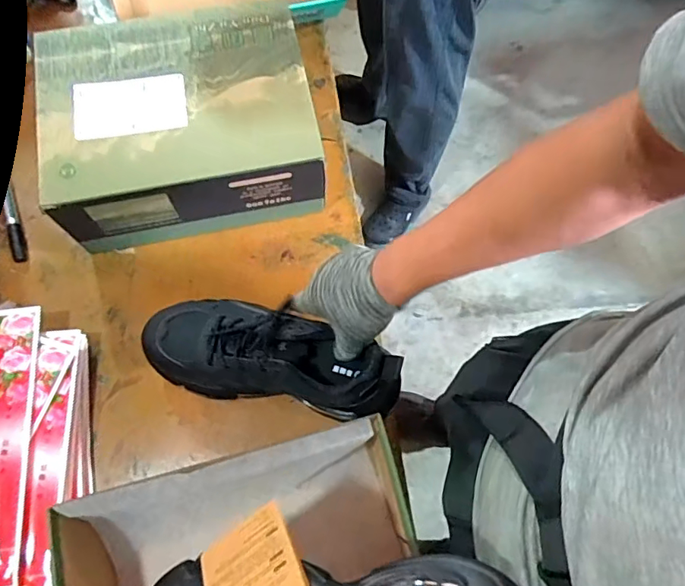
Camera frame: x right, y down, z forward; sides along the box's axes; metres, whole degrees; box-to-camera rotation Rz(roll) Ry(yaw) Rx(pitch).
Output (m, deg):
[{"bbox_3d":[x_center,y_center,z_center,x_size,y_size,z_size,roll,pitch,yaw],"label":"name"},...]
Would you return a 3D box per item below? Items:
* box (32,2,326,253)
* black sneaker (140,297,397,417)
[{"bbox_3d":[-0.203,-0.219,0.685,0.311,0.131,0.248,-11,72,-5],"label":"box"},{"bbox_3d":[-0.080,0.072,0.593,0.285,0.106,0.105,12,71,6],"label":"black sneaker"}]

